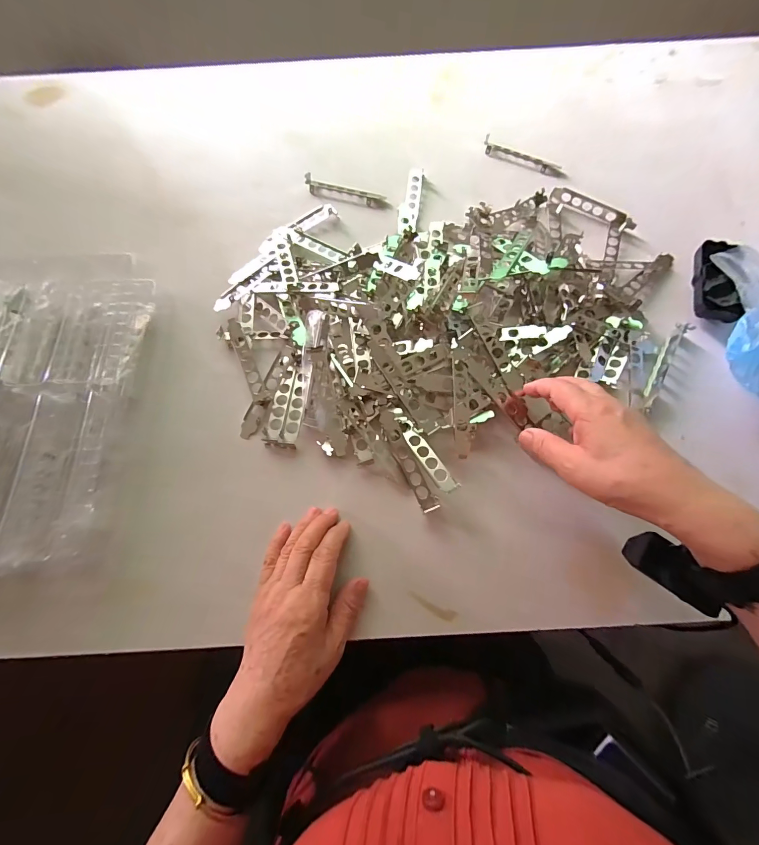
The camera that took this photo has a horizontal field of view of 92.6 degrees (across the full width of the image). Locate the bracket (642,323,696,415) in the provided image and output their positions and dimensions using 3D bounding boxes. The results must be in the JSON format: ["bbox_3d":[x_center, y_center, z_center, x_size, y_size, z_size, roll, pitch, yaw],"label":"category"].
[{"bbox_3d":[0.331,-0.065,0.418,0.017,0.017,0.133,32,75,12],"label":"bracket"}]

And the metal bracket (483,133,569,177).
[{"bbox_3d":[0.219,-0.397,0.550,0.133,0.017,0.019,30,75,11],"label":"metal bracket"}]

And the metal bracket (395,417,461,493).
[{"bbox_3d":[0.049,0.031,0.377,0.020,0.013,0.095,-29,60,-7],"label":"metal bracket"}]

